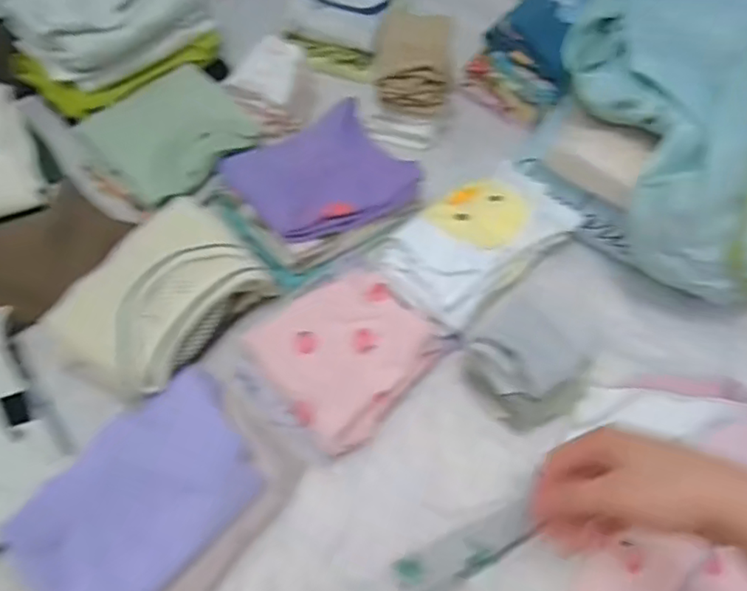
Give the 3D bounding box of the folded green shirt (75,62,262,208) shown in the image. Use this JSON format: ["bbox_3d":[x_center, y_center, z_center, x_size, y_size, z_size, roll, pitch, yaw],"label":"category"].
[{"bbox_3d":[-0.264,-0.209,0.757,0.184,0.054,0.198,34,62,16],"label":"folded green shirt"}]

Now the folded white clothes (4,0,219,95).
[{"bbox_3d":[-0.329,-0.366,0.763,0.115,0.106,0.238,39,68,15],"label":"folded white clothes"}]

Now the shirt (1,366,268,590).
[{"bbox_3d":[-0.210,0.187,0.526,0.137,0.055,0.235,43,70,7],"label":"shirt"}]

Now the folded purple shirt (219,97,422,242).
[{"bbox_3d":[-0.063,-0.152,0.711,0.193,0.026,0.168,-31,65,-20],"label":"folded purple shirt"}]

